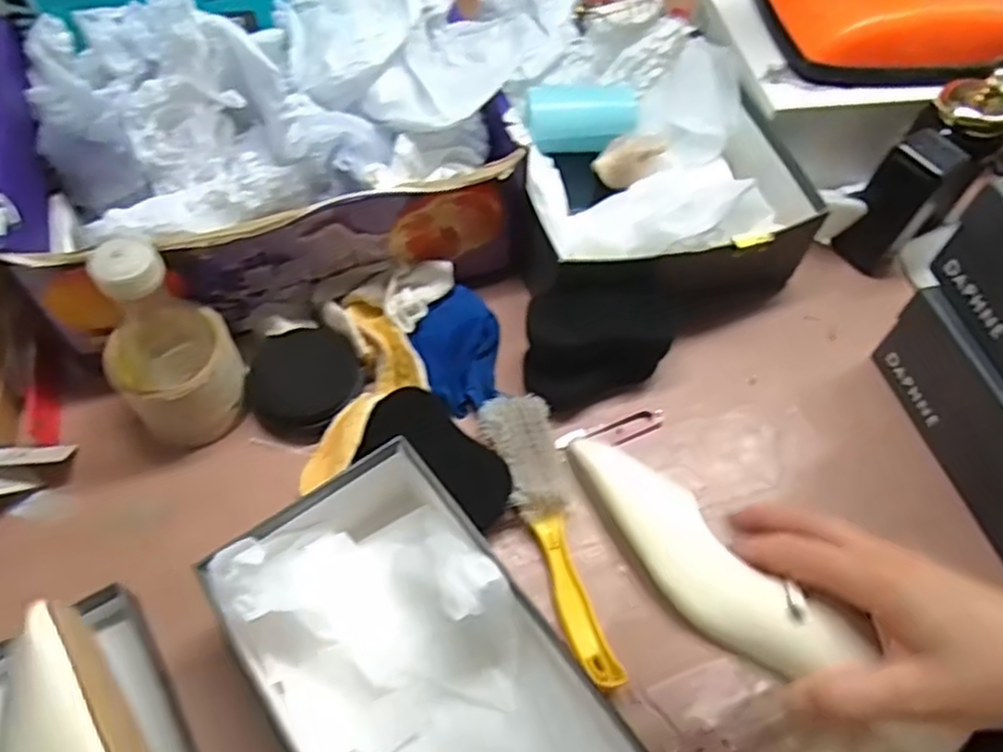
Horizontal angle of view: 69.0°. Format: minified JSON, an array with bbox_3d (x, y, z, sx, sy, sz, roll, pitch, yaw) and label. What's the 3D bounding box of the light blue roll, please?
[{"bbox_3d":[0.080,-0.259,0.721,0.110,0.052,0.062,-9,58,-9],"label":"light blue roll"}]

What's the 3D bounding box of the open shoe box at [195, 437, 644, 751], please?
[{"bbox_3d":[-0.045,0.199,0.449,0.159,0.103,0.300,-31,64,-21],"label":"open shoe box"}]

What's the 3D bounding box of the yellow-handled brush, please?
[{"bbox_3d":[0.038,0.114,0.549,0.052,0.030,0.230,-13,59,-11],"label":"yellow-handled brush"}]

